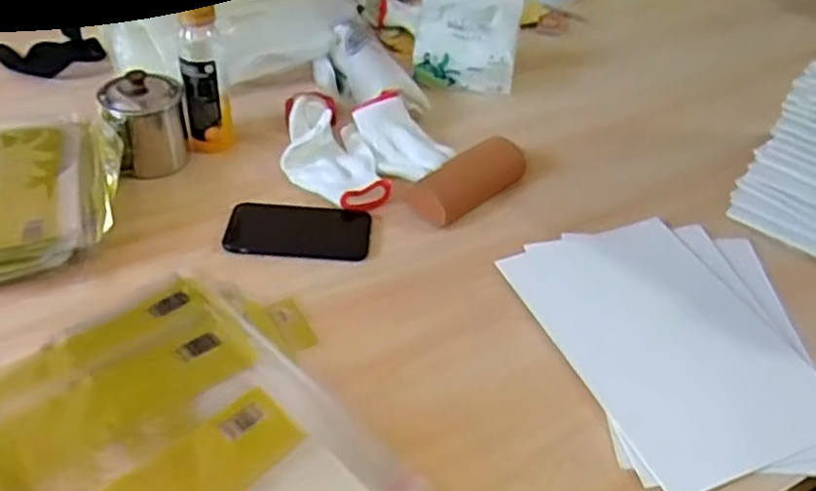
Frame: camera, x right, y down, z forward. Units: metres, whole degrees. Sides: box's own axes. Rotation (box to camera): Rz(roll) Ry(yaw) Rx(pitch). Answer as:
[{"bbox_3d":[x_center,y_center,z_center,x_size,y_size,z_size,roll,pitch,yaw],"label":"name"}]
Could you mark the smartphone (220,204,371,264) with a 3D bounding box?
[{"bbox_3d":[-0.116,-0.015,0.770,0.148,0.014,0.083,5,41,0],"label":"smartphone"}]

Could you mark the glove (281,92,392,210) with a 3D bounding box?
[{"bbox_3d":[-0.102,-0.117,0.856,0.103,0.044,0.217,-14,45,-21],"label":"glove"}]

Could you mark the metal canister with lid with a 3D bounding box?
[{"bbox_3d":[-0.302,-0.144,0.829,0.087,0.107,0.078,-12,44,-18],"label":"metal canister with lid"}]

